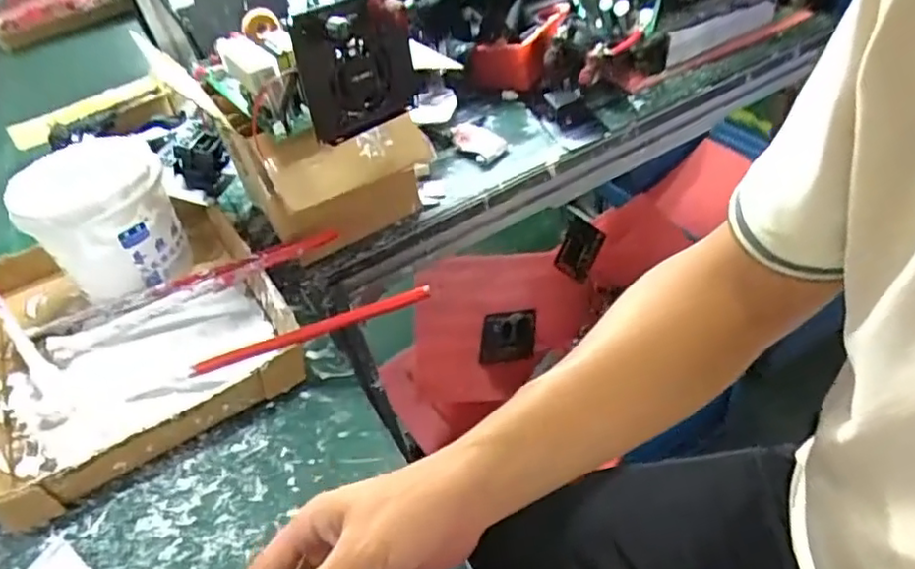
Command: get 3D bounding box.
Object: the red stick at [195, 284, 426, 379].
[{"bbox_3d":[-0.117,0.037,0.490,0.203,0.014,0.008,-19,41,13],"label":"red stick"}]

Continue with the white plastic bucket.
[{"bbox_3d":[-0.331,-0.060,0.602,0.117,0.115,0.114,-4,42,4],"label":"white plastic bucket"}]

